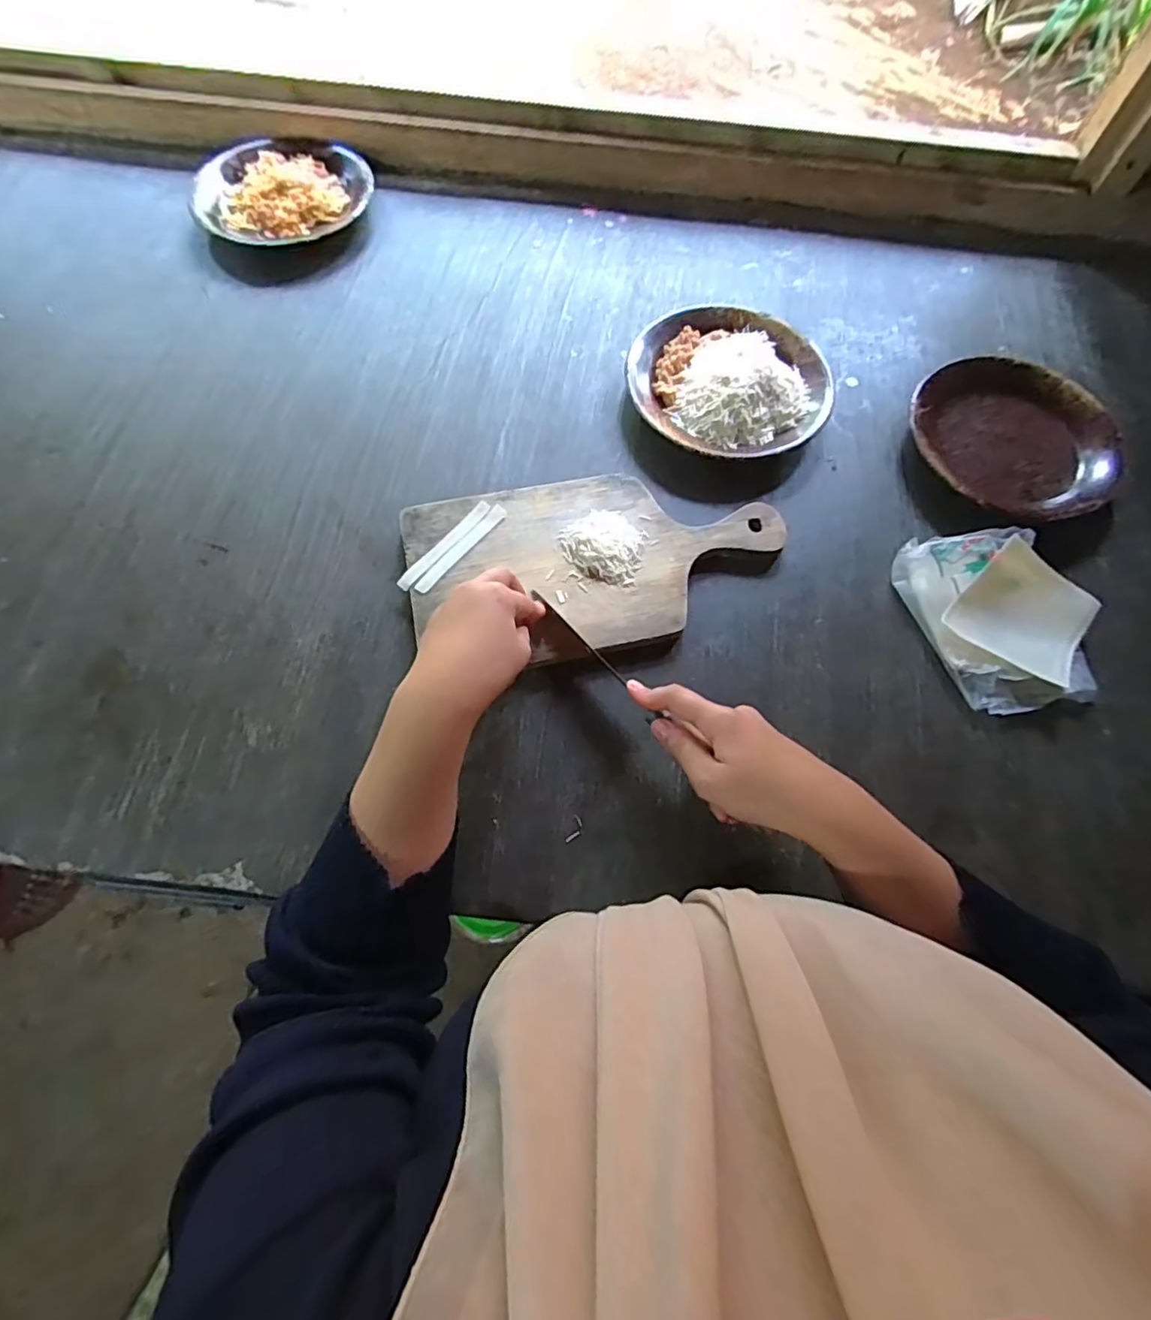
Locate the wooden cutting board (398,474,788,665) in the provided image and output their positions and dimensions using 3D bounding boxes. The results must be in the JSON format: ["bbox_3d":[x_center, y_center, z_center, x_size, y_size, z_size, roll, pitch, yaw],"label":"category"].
[{"bbox_3d":[0.020,-0.085,0.492,0.307,0.013,0.154,-12,67,-7],"label":"wooden cutting board"}]

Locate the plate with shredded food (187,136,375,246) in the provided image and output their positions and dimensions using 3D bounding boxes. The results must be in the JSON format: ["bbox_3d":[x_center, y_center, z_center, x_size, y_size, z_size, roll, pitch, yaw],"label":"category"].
[{"bbox_3d":[-0.322,-0.523,0.665,0.185,0.036,0.157,-16,68,-9],"label":"plate with shredded food"}]

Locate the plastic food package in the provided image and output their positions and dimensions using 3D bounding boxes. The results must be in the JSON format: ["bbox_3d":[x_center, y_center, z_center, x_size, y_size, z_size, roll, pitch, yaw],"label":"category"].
[{"bbox_3d":[0.348,-0.036,0.483,0.122,0.042,0.147,-13,68,-8],"label":"plastic food package"}]

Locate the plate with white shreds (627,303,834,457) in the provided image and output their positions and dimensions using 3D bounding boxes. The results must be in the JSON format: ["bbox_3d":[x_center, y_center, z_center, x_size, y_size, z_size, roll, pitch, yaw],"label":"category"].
[{"bbox_3d":[0.146,-0.266,0.567,0.182,0.046,0.180,1,66,-2],"label":"plate with white shreds"}]

